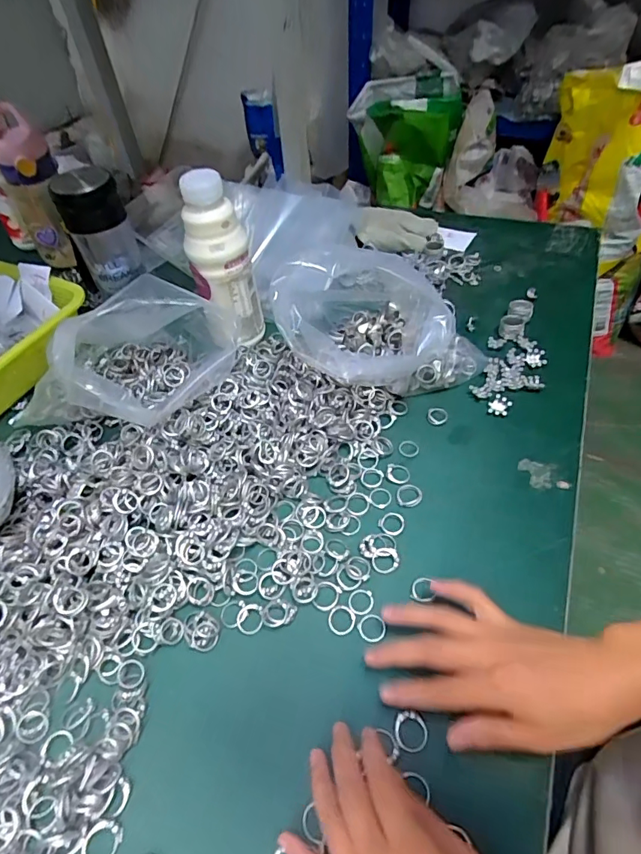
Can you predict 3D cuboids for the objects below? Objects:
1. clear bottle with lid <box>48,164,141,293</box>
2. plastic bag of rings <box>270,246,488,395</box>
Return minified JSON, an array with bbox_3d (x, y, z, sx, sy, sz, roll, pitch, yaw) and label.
[{"bbox_3d":[-0.250,-0.224,0.547,0.062,0.126,0.060,-16,51,-11],"label":"clear bottle with lid"},{"bbox_3d":[0.062,-0.110,0.491,0.207,0.148,0.151,20,55,18],"label":"plastic bag of rings"}]

